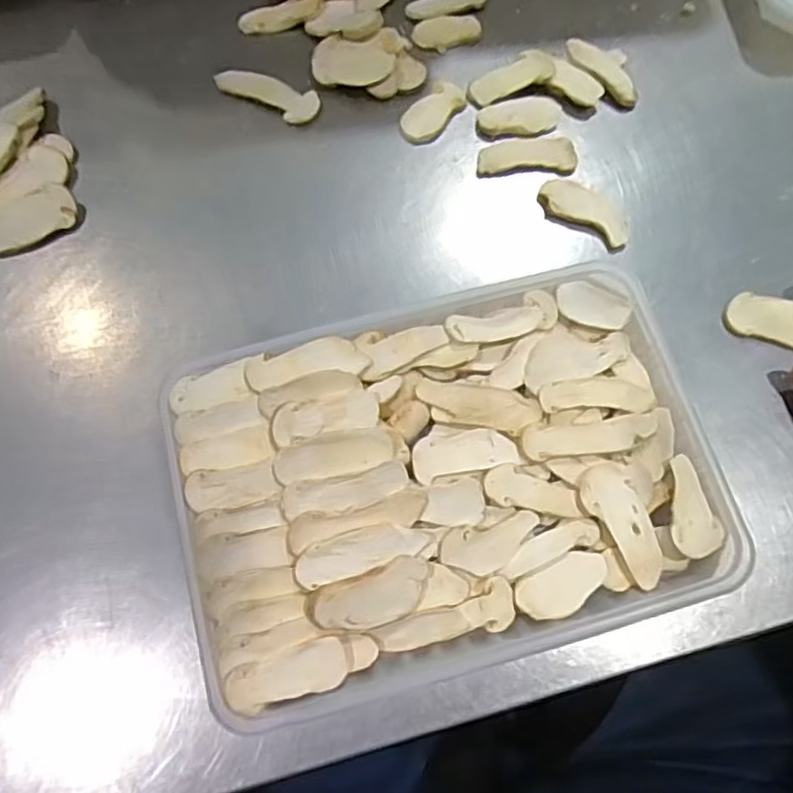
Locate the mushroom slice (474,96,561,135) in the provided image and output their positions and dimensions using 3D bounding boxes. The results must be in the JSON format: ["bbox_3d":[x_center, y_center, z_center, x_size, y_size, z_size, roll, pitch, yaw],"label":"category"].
[{"bbox_3d":[0.071,-0.160,0.358,0.048,0.004,0.021,-9,72,-4],"label":"mushroom slice"}]

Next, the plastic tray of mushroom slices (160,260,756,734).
[{"bbox_3d":[0.022,0.035,0.285,0.228,0.028,0.160,-15,73,-6],"label":"plastic tray of mushroom slices"}]

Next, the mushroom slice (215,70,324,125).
[{"bbox_3d":[-0.074,-0.172,0.358,0.061,0.004,0.022,17,72,5],"label":"mushroom slice"}]

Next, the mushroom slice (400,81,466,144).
[{"bbox_3d":[0.021,-0.164,0.361,0.024,0.004,0.045,40,75,11],"label":"mushroom slice"}]

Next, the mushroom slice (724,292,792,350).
[{"bbox_3d":[0.195,-0.038,0.322,0.051,0.010,0.025,18,72,5],"label":"mushroom slice"}]

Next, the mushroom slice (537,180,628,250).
[{"bbox_3d":[0.102,-0.101,0.341,0.052,0.004,0.024,32,74,9],"label":"mushroom slice"}]

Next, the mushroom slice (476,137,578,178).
[{"bbox_3d":[0.073,-0.134,0.352,0.055,0.004,0.023,-5,72,-3],"label":"mushroom slice"}]

